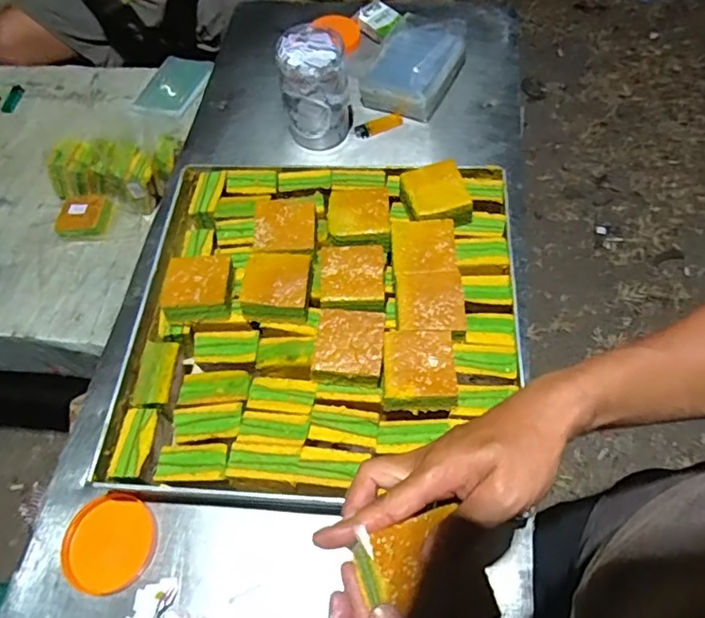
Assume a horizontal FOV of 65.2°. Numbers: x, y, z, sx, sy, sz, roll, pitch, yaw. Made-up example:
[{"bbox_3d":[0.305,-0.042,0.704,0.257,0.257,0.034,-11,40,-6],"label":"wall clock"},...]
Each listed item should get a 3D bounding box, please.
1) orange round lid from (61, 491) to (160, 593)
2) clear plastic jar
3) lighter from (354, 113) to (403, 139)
[{"bbox_3d":[-0.263,0.253,0.597,0.096,0.008,0.098,18,62,16],"label":"orange round lid"},{"bbox_3d":[-0.055,-0.330,0.839,0.100,0.151,0.093,-3,59,5],"label":"clear plastic jar"},{"bbox_3d":[0.042,-0.295,0.886,0.080,0.011,0.029,-23,63,-10],"label":"lighter"}]

